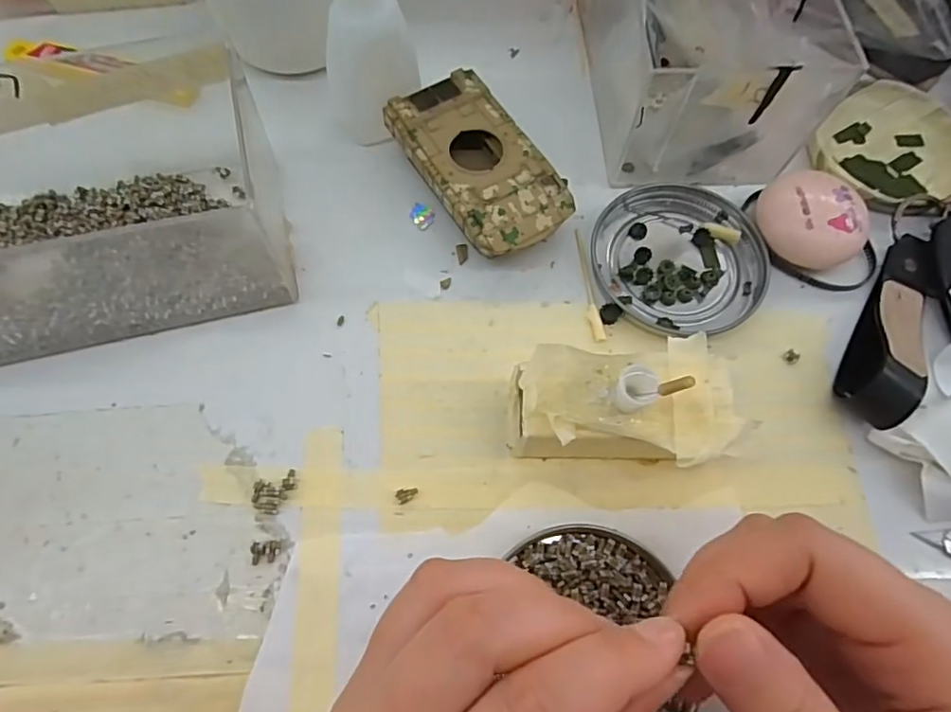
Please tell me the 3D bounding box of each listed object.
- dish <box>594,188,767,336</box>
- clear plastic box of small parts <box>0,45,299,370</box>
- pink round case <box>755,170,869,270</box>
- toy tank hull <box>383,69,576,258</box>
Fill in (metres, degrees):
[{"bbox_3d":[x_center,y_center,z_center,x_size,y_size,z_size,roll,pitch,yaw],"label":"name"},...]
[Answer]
[{"bbox_3d":[0.095,-0.046,0.272,0.076,0.008,0.074,1,67,-1],"label":"dish"},{"bbox_3d":[-0.176,-0.057,0.239,0.178,0.067,0.097,-12,68,-6],"label":"clear plastic box of small parts"},{"bbox_3d":[0.155,-0.061,0.271,0.041,0.023,0.045,1,67,-1],"label":"pink round case"},{"bbox_3d":[0.001,-0.087,0.278,0.053,0.025,0.095,-31,72,-13],"label":"toy tank hull"}]

